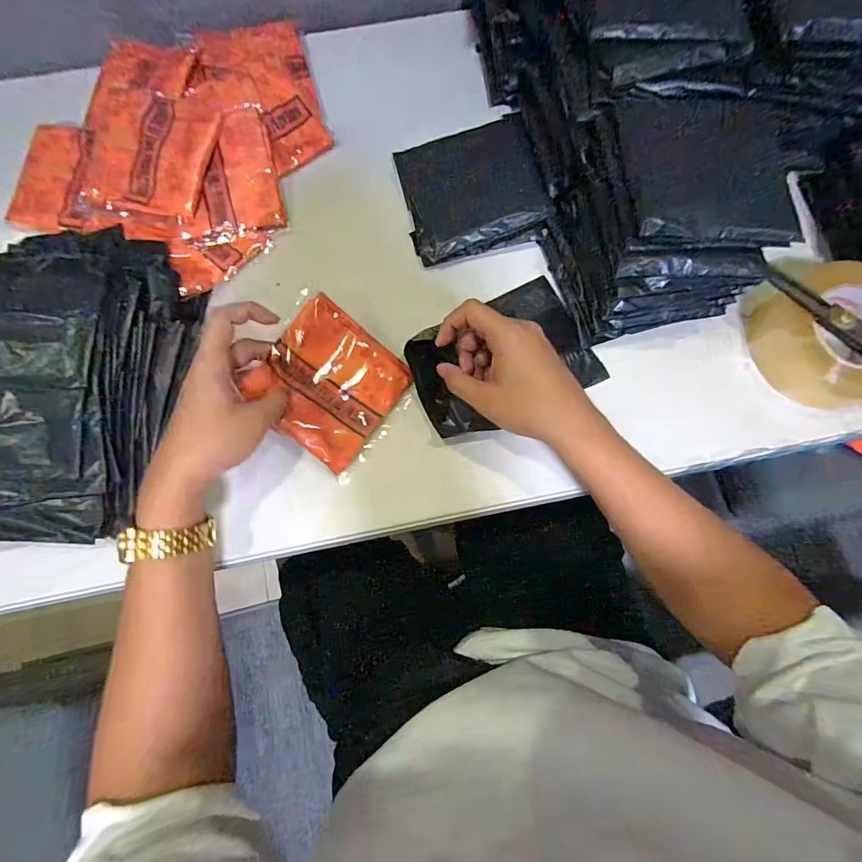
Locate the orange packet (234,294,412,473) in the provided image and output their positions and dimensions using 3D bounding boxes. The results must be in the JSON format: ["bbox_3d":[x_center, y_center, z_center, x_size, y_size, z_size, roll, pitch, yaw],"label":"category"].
[{"bbox_3d":[-0.095,-0.045,0.395,0.119,0.012,0.123,40,79,-13],"label":"orange packet"}]

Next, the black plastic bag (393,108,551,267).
[{"bbox_3d":[0.045,-0.258,0.452,0.142,0.028,0.137,-14,79,-3],"label":"black plastic bag"}]

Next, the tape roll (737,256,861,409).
[{"bbox_3d":[0.382,-0.102,0.406,0.121,0.060,0.141,-40,81,-8],"label":"tape roll"}]

